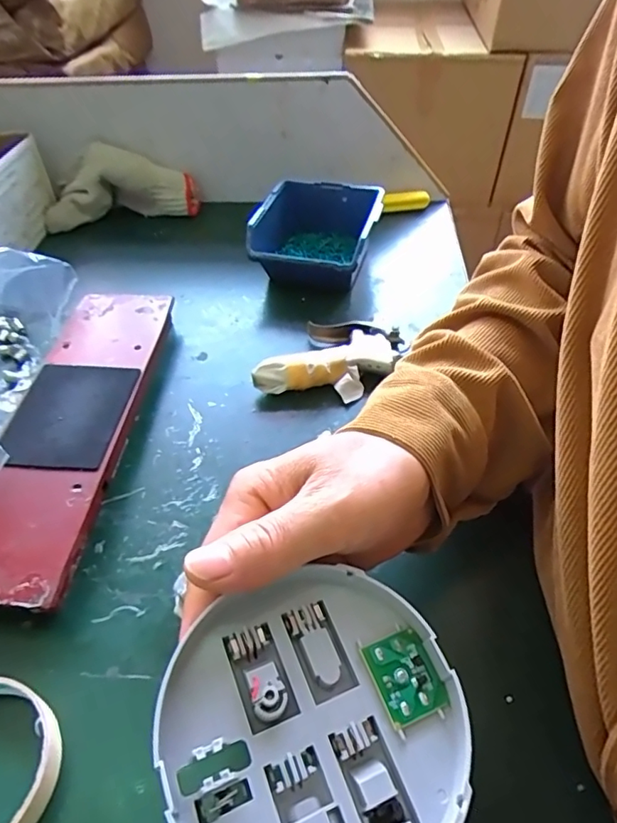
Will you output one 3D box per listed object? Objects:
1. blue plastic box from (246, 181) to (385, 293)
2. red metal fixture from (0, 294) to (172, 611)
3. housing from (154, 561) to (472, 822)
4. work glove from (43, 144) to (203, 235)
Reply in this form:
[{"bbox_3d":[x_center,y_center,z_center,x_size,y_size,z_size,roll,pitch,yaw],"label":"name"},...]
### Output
[{"bbox_3d":[0.009,-0.174,0.550,0.116,0.071,0.125,10,47,10],"label":"blue plastic box"},{"bbox_3d":[-0.171,0.009,0.399,0.086,0.029,0.281,3,46,2],"label":"red metal fixture"},{"bbox_3d":[0.002,0.109,0.193,0.103,0.017,0.099,0,46,0],"label":"housing"},{"bbox_3d":[-0.220,-0.264,0.635,0.173,0.076,0.056,-9,47,-9],"label":"work glove"}]

